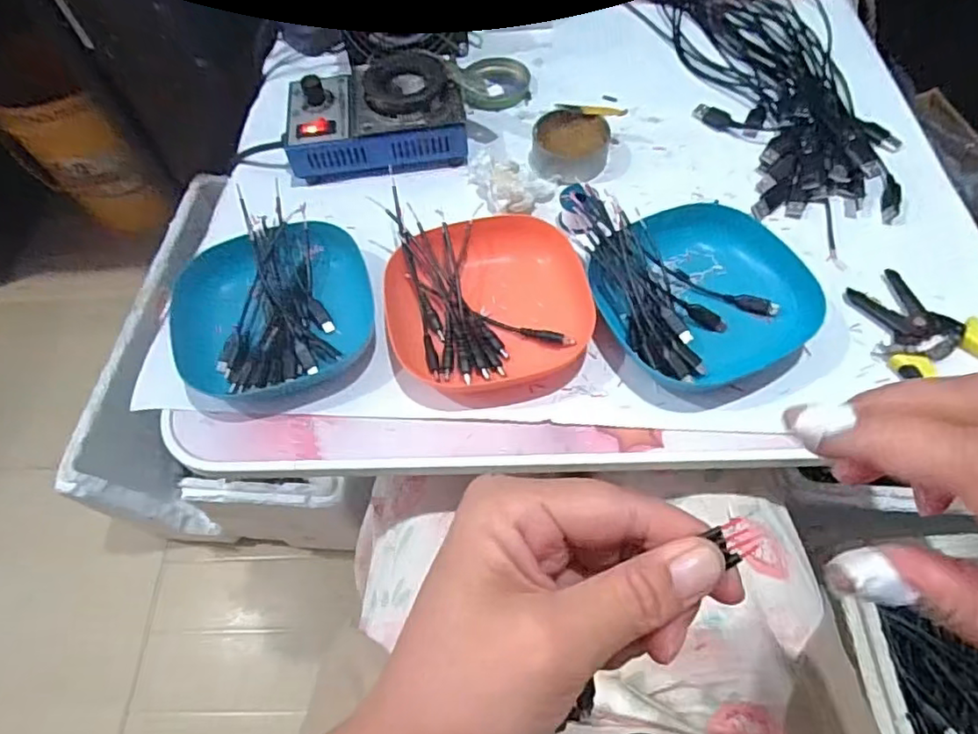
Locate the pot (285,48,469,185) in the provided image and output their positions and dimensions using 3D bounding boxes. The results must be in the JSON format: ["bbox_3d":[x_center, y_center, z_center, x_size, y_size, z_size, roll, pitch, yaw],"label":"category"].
[{"bbox_3d":[-0.099,-0.219,0.528,0.153,0.056,0.099,-14,61,-4],"label":"pot"}]

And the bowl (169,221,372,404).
[{"bbox_3d":[-0.152,-0.043,0.438,0.137,0.036,0.128,-2,61,3],"label":"bowl"}]

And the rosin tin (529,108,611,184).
[{"bbox_3d":[0.069,-0.187,0.519,0.065,0.027,0.062,-2,61,3],"label":"rosin tin"}]

